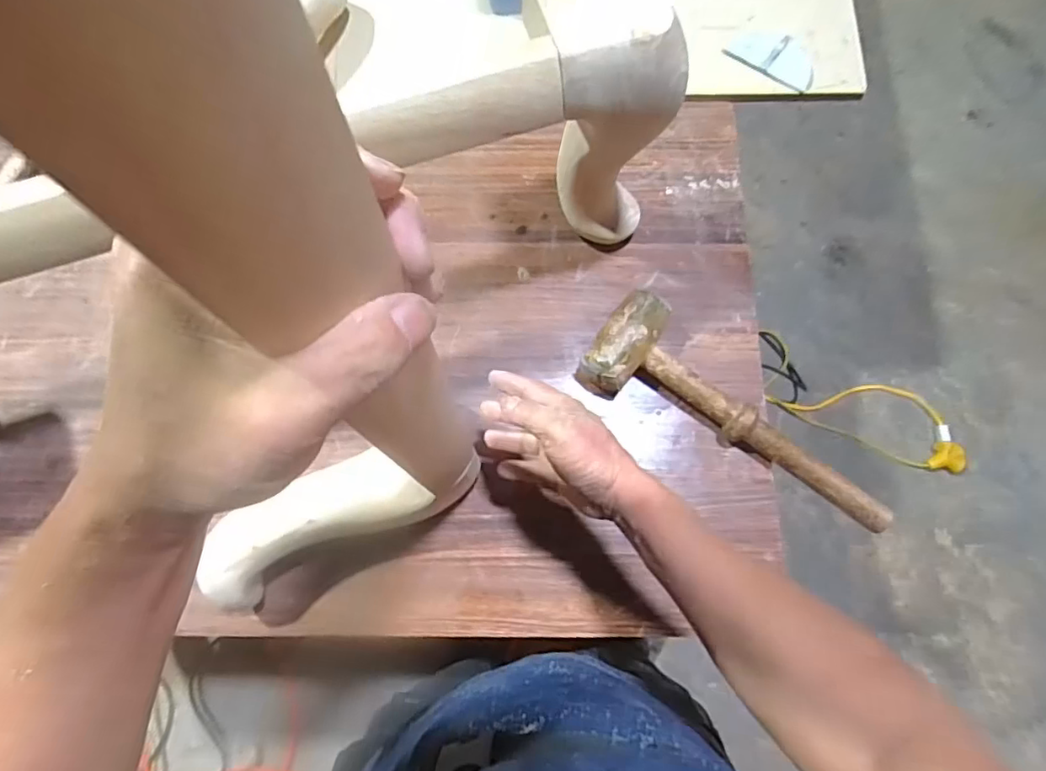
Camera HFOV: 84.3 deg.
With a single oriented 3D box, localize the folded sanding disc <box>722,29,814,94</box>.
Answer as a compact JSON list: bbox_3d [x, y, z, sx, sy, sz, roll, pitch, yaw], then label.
[{"bbox_3d":[0.329,-0.429,0.750,0.115,0.005,0.062,35,84,11],"label":"folded sanding disc"}]

